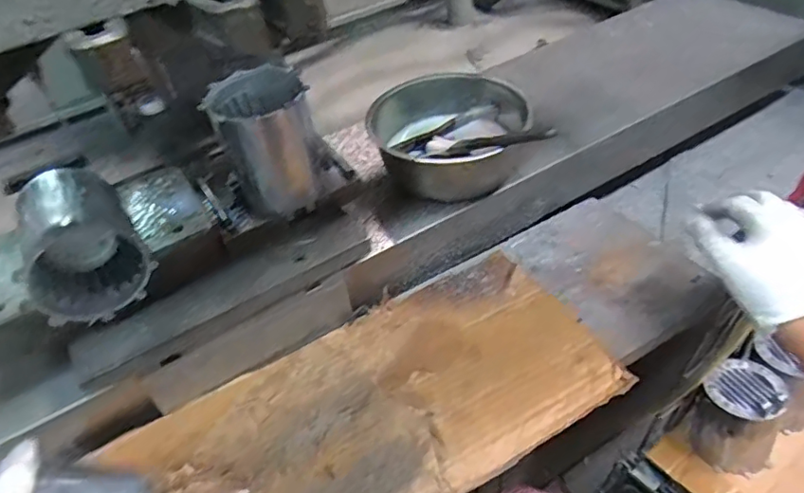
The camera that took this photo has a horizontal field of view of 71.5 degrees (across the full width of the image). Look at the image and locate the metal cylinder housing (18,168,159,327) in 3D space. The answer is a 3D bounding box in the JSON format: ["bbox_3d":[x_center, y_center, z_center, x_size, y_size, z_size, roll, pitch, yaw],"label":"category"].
[{"bbox_3d":[-0.293,-0.007,0.505,0.092,0.086,0.125,-28,48,-20],"label":"metal cylinder housing"}]

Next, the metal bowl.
[{"bbox_3d":[0.053,-0.134,0.673,0.159,0.076,0.171,-4,45,4],"label":"metal bowl"}]

